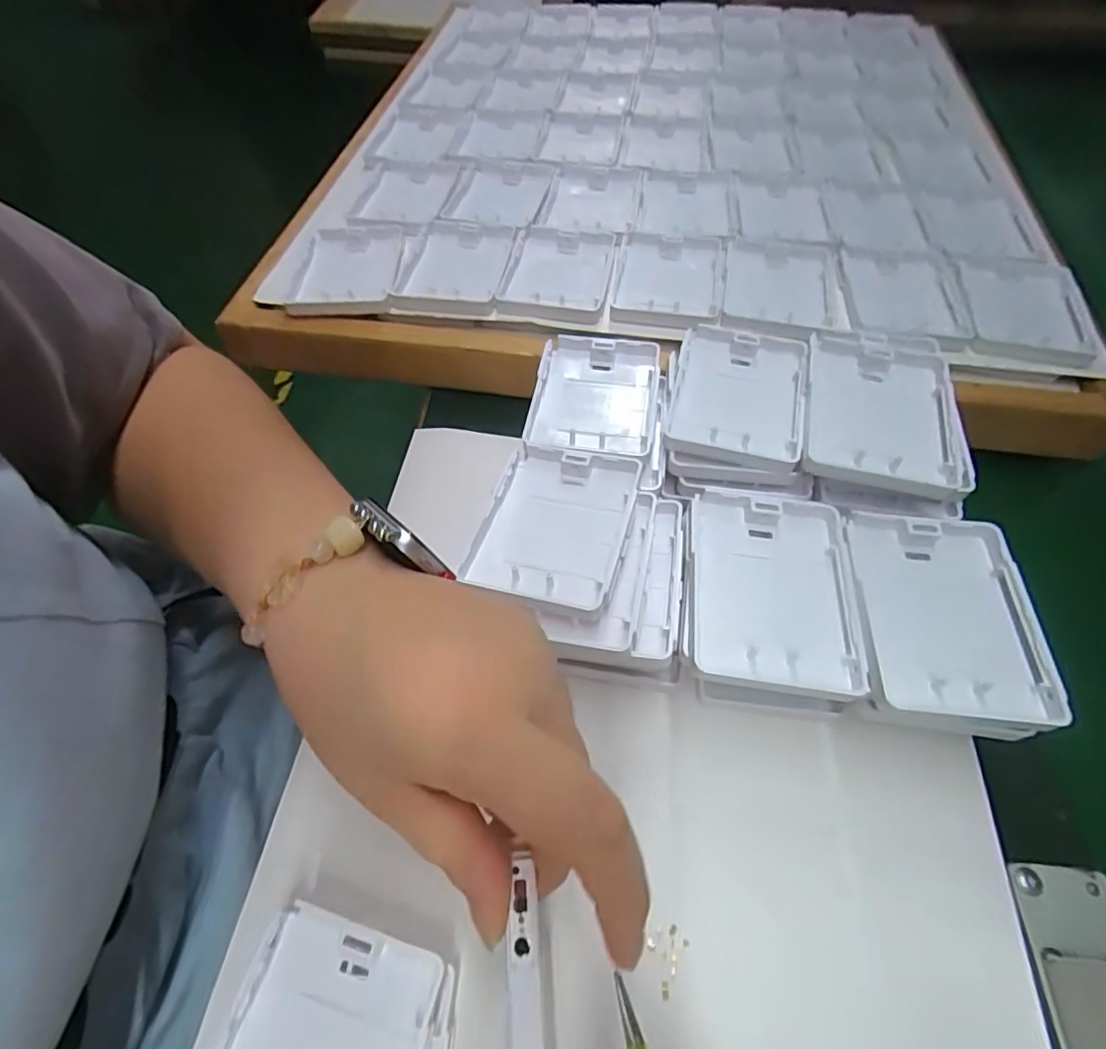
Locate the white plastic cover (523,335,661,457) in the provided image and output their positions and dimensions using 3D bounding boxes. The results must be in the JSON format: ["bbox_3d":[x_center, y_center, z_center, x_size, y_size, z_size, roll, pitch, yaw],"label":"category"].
[{"bbox_3d":[0.023,-0.072,0.318,0.066,0.016,0.089,8,58,4],"label":"white plastic cover"}]

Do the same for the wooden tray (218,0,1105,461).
[{"bbox_3d":[0.098,-0.342,0.501,0.528,0.058,0.561,8,58,4],"label":"wooden tray"}]

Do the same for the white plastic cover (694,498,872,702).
[{"bbox_3d":[0.091,0.027,0.241,0.063,0.010,0.089,7,58,3],"label":"white plastic cover"}]

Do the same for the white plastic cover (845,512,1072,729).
[{"bbox_3d":[0.161,0.036,0.235,0.068,0.011,0.086,7,58,3],"label":"white plastic cover"}]

